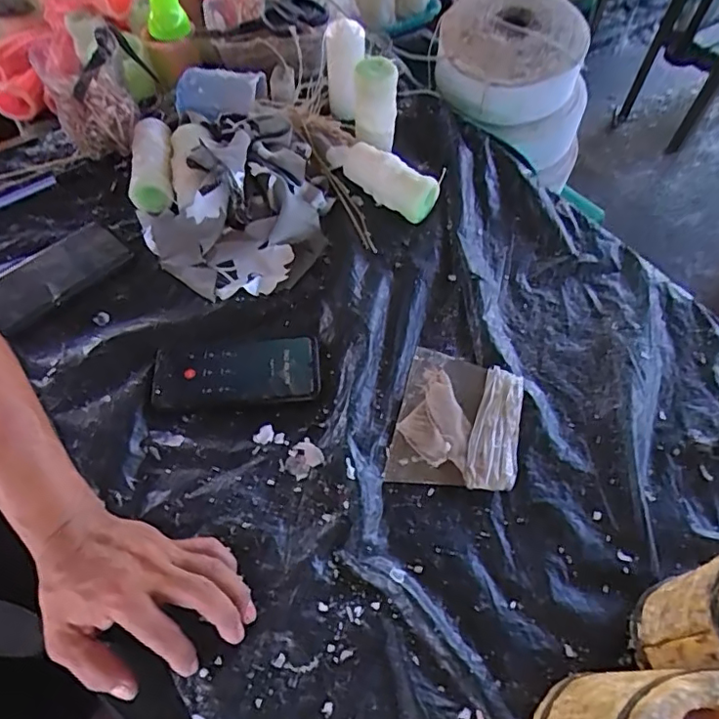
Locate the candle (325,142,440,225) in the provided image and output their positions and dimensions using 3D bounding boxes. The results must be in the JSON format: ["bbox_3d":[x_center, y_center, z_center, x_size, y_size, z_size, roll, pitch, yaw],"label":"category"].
[{"bbox_3d":[0.023,-0.215,0.647,0.145,0.046,0.042,31,63,17],"label":"candle"}]

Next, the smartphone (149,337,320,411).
[{"bbox_3d":[-0.120,0.012,0.537,0.160,0.011,0.069,-4,59,-3],"label":"smartphone"}]

